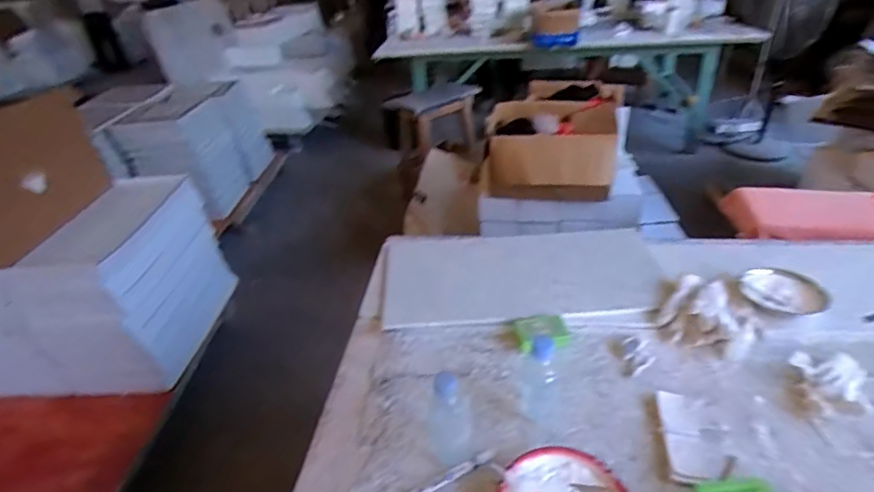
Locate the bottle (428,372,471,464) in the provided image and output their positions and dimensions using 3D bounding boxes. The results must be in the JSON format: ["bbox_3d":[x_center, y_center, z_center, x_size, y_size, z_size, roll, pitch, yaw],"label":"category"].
[{"bbox_3d":[0.016,0.248,0.741,0.064,0.146,0.068,-5,31,1],"label":"bottle"}]

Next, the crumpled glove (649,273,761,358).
[{"bbox_3d":[0.521,0.126,0.978,0.164,0.052,0.177,14,38,29],"label":"crumpled glove"}]

